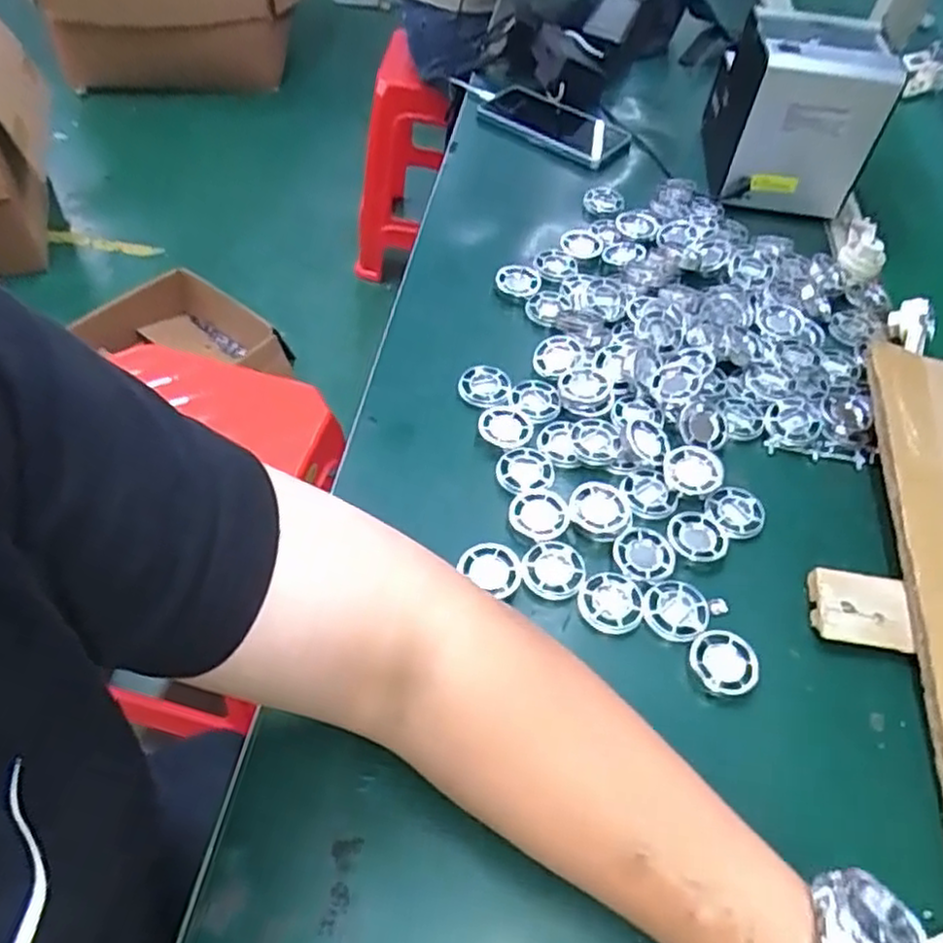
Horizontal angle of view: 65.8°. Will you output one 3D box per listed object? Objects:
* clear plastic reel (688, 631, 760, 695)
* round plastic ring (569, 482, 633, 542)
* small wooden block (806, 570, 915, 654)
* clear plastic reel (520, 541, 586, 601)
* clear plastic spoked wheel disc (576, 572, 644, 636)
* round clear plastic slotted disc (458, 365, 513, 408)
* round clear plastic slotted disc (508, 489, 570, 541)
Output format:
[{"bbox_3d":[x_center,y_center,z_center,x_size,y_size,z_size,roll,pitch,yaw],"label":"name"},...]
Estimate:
[{"bbox_3d":[0.149,0.113,0.430,0.035,0.012,0.038,2,53,-2],"label":"clear plastic reel"},{"bbox_3d":[0.087,0.024,0.486,0.040,0.008,0.039,2,53,-2],"label":"round plastic ring"},{"bbox_3d":[0.242,0.086,0.454,0.059,0.014,0.046,9,53,3],"label":"small wooden block"},{"bbox_3d":[0.052,0.061,0.459,0.039,0.007,0.039,2,53,-2],"label":"clear plastic reel"},{"bbox_3d":[0.086,0.080,0.451,0.039,0.007,0.039,2,53,-2],"label":"clear plastic spoked wheel disc"},{"bbox_3d":[0.011,-0.066,0.554,0.039,0.009,0.037,2,53,-2],"label":"round clear plastic slotted disc"},{"bbox_3d":[0.045,0.028,0.482,0.038,0.004,0.039,2,53,-2],"label":"round clear plastic slotted disc"}]

